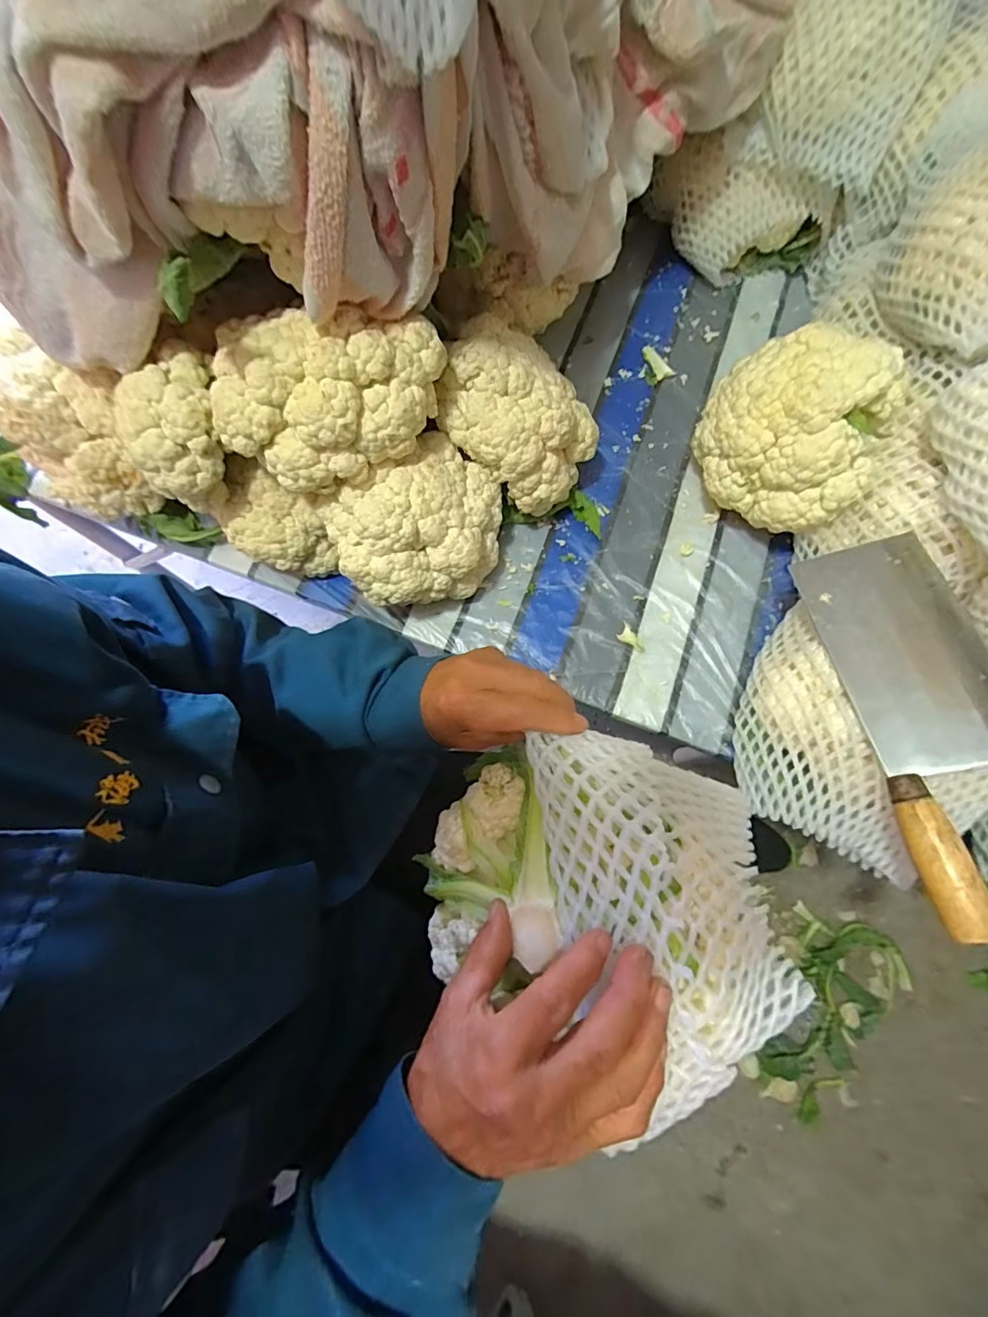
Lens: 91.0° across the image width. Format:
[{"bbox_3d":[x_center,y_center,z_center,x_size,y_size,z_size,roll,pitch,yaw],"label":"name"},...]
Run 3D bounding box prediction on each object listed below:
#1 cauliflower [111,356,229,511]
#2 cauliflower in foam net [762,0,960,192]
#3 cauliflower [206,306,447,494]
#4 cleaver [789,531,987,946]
[{"bbox_3d":[-0.243,-0.168,0.381,0.074,0.077,0.075,-16,75,-4],"label":"cauliflower"},{"bbox_3d":[0.333,-0.582,0.442,0.140,0.134,0.182,16,75,5],"label":"cauliflower in foam net"},{"bbox_3d":[-0.119,-0.192,0.364,0.162,0.089,0.105,-2,74,0],"label":"cauliflower"},{"bbox_3d":[0.318,0.038,0.352,0.103,0.024,0.281,-12,66,12],"label":"cleaver"}]

